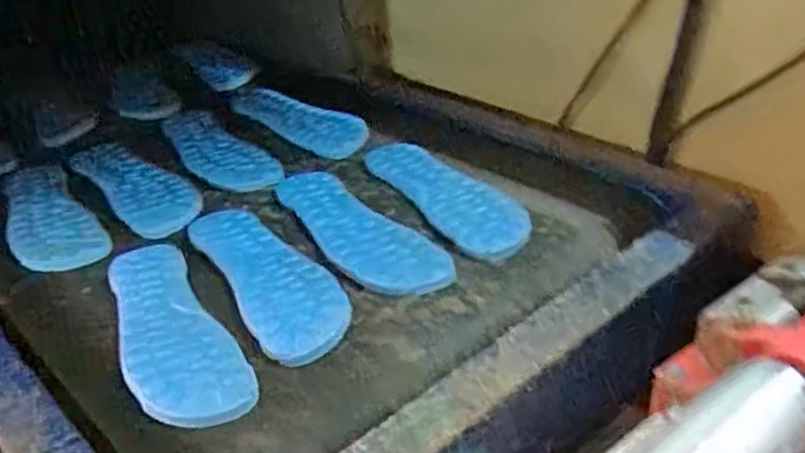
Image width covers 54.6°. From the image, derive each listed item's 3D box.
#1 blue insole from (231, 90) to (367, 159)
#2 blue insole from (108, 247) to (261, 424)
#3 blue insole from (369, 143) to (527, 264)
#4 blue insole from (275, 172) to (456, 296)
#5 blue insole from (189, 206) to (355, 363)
[{"bbox_3d":[-0.128,-0.133,0.962,0.212,0.015,0.060,26,62,31],"label":"blue insole"},{"bbox_3d":[-0.185,0.075,0.605,0.077,0.010,0.233,-21,34,-23],"label":"blue insole"},{"bbox_3d":[0.043,-0.036,0.756,0.078,0.023,0.241,-17,33,-18],"label":"blue insole"},{"bbox_3d":[-0.048,-0.004,0.722,0.083,0.010,0.254,-20,34,-23],"label":"blue insole"},{"bbox_3d":[-0.117,0.035,0.660,0.074,0.012,0.237,-21,34,-23],"label":"blue insole"}]

